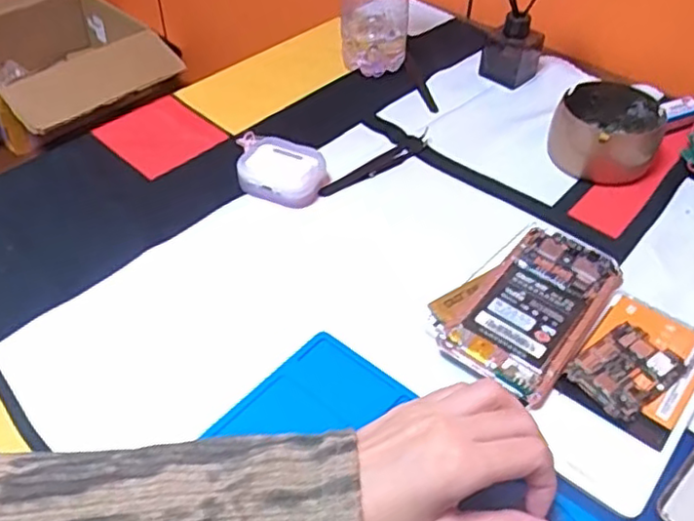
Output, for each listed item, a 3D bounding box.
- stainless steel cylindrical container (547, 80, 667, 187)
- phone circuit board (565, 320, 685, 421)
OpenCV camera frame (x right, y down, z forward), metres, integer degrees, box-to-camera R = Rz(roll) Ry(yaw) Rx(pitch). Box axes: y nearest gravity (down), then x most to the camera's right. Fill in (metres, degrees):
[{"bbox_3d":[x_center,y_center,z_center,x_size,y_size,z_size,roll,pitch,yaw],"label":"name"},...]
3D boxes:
[{"bbox_3d":[0.218,-0.109,0.552,0.084,0.042,0.086,1,45,-1],"label":"stainless steel cylindrical container"},{"bbox_3d":[0.171,0.066,0.400,0.066,0.006,0.045,-28,52,-26],"label":"phone circuit board"}]

